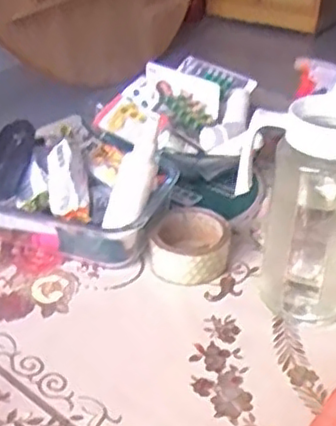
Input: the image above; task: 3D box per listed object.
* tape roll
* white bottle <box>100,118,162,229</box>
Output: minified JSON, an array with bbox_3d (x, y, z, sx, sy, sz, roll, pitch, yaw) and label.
[{"bbox_3d":[0.024,0.035,0.702,0.085,0.040,0.088,1,32,0],"label":"tape roll"},{"bbox_3d":[-0.033,-0.038,0.668,0.031,0.123,0.028,10,23,-37],"label":"white bottle"}]

